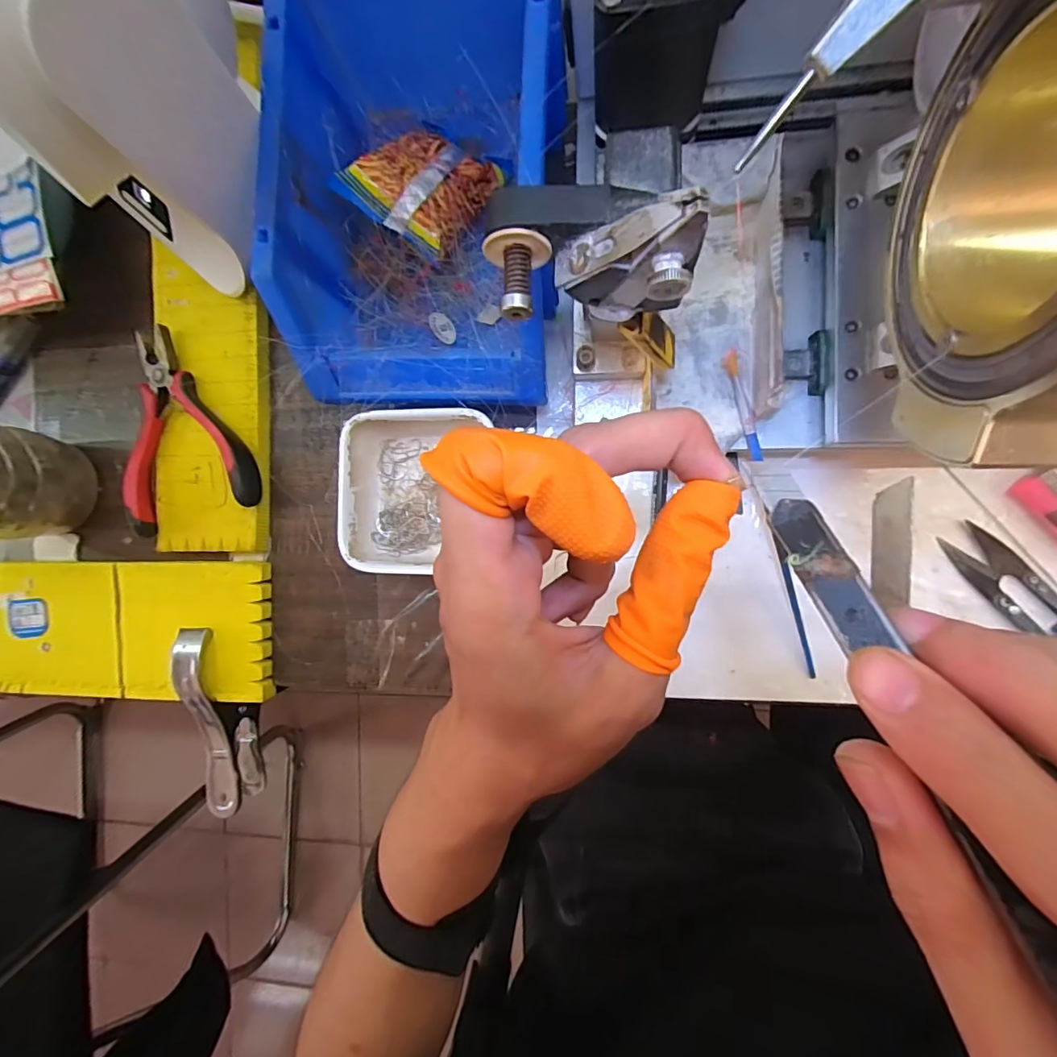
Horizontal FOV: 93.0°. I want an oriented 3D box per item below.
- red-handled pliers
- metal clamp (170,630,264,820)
[{"bbox_3d":[-0.193,-0.058,0.279,0.072,0.020,0.111,-9,89,9],"label":"red-handled pliers"},{"bbox_3d":[-0.187,0.117,0.303,0.020,0.048,0.120,-2,112,8],"label":"metal clamp"}]

